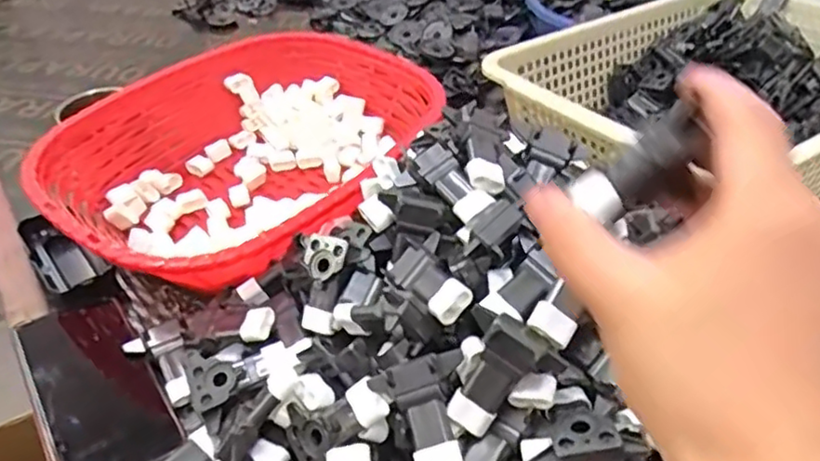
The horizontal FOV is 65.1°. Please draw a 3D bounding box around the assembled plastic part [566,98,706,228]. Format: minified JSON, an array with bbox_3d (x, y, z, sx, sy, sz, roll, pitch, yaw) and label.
[{"bbox_3d":[0.086,-0.024,0.243,0.056,0.016,0.021,-37,51,-12],"label":"assembled plastic part"}]

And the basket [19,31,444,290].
[{"bbox_3d":[-0.141,-0.068,0.598,0.276,0.079,0.353,24,47,25],"label":"basket"}]

